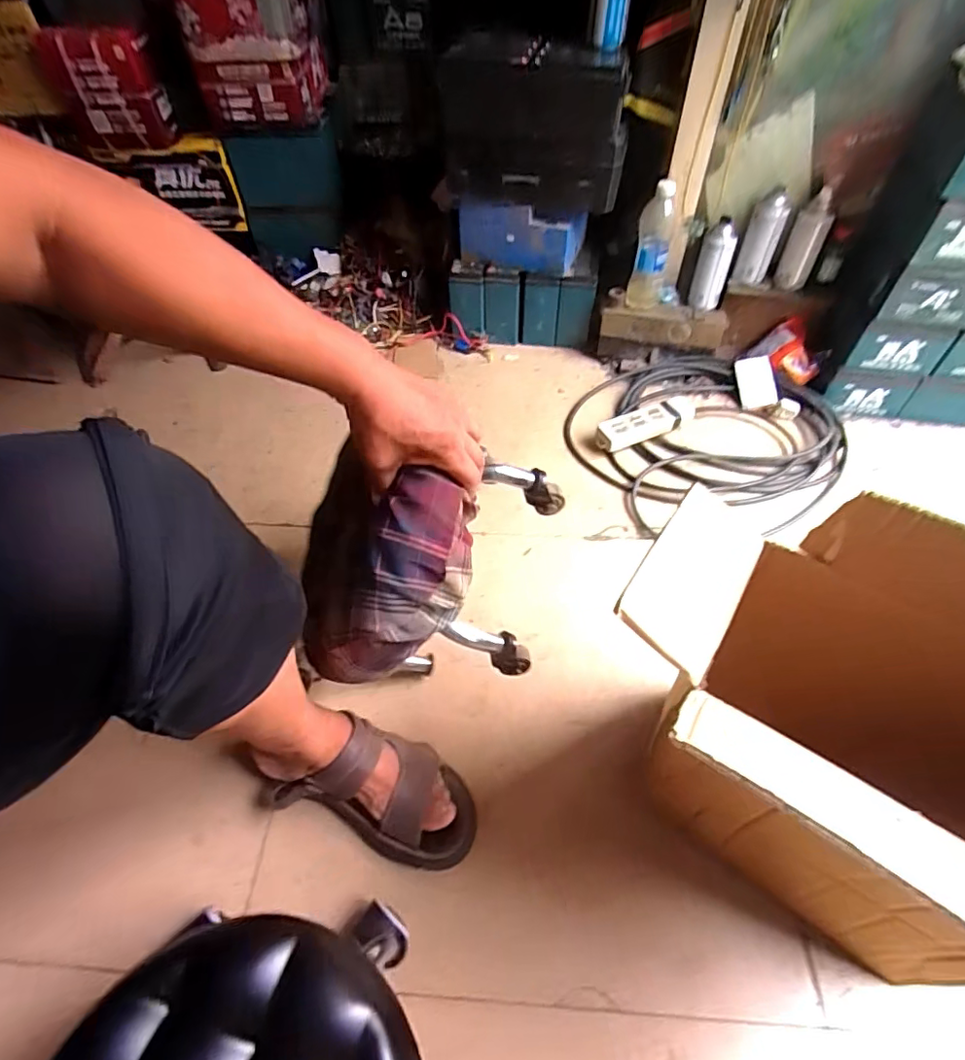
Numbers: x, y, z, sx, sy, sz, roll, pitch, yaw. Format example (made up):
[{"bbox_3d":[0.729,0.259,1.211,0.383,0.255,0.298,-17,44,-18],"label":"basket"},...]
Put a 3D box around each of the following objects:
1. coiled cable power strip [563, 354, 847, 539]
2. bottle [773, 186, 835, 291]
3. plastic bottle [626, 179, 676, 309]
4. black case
[{"bbox_3d":[0.434,-0.208,1.066,0.511,0.052,0.428,-19,53,-14],"label":"coiled cable power strip"},{"bbox_3d":[0.629,-0.569,1.079,0.069,0.171,0.057,18,38,12],"label":"bottle"},{"bbox_3d":[0.332,-0.544,1.063,0.069,0.205,0.074,16,53,14],"label":"plastic bottle"},{"bbox_3d":[0.102,-0.764,1.029,0.327,0.224,0.187,9,52,8],"label":"black case"}]

